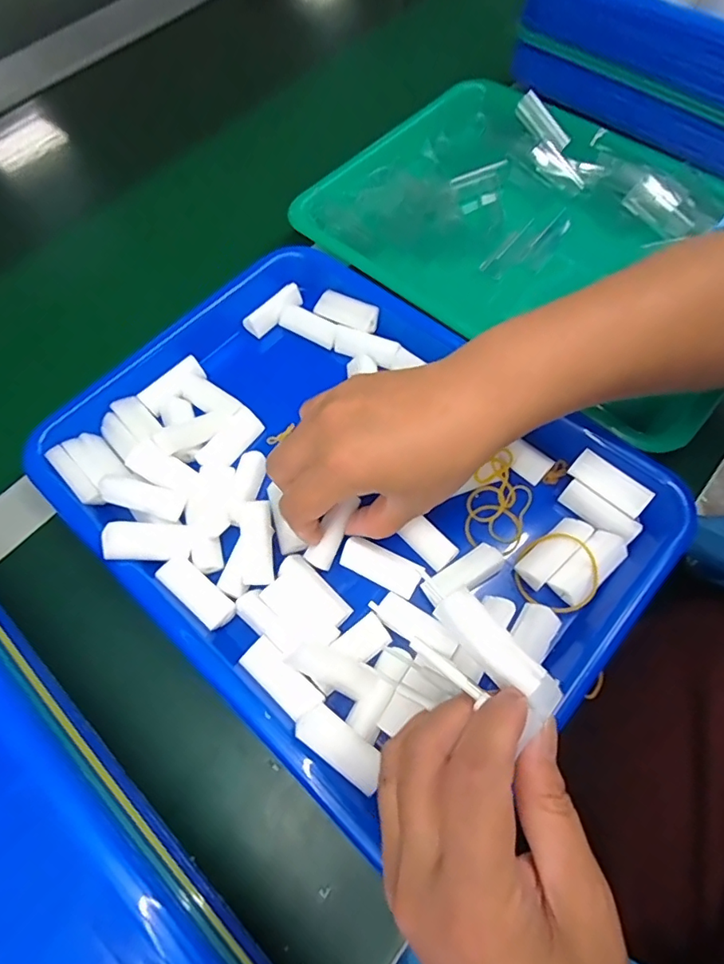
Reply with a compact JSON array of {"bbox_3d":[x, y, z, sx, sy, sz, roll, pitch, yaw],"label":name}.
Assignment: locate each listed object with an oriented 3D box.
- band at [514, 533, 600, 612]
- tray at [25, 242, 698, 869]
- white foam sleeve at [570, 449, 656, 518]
[{"bbox_3d":[0.108,0.050,0.287,0.043,0.007,0.043,-6,72,20],"label":"band"},{"bbox_3d":[-0.013,0.000,0.311,0.336,0.033,0.241,39,72,20],"label":"tray"},{"bbox_3d":[0.144,0.001,0.301,0.045,0.006,0.019,40,89,18],"label":"white foam sleeve"}]

